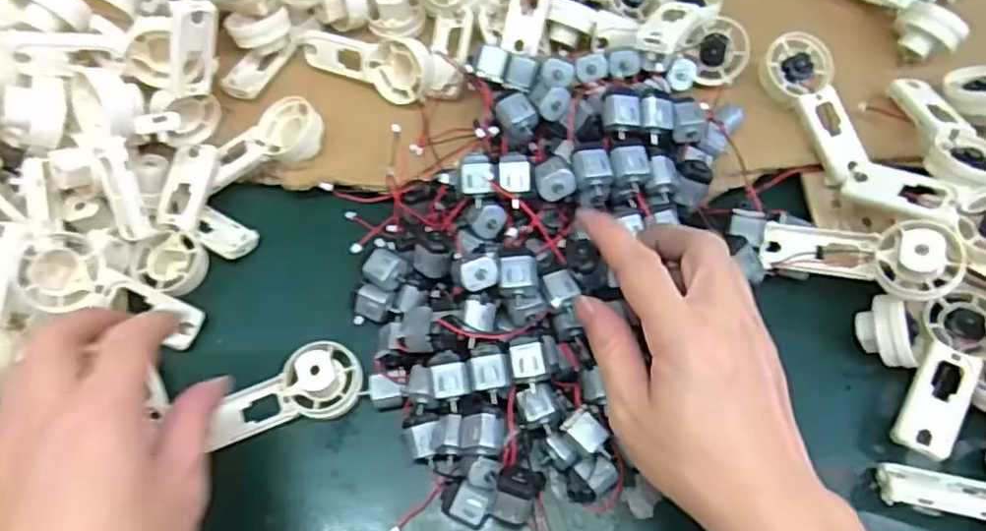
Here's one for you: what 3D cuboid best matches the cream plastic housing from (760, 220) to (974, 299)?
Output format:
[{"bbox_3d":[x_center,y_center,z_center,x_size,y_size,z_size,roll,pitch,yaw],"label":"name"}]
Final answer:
[{"bbox_3d":[0.193,-0.005,0.359,0.091,0.032,0.031,8,65,39],"label":"cream plastic housing"}]

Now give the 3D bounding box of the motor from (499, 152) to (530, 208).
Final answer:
[{"bbox_3d":[0.012,-0.046,0.364,0.016,0.014,0.025,0,68,3],"label":"motor"}]

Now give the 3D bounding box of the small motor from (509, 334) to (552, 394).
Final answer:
[{"bbox_3d":[0.018,0.047,0.330,0.019,0.015,0.026,-5,63,-1],"label":"small motor"}]

